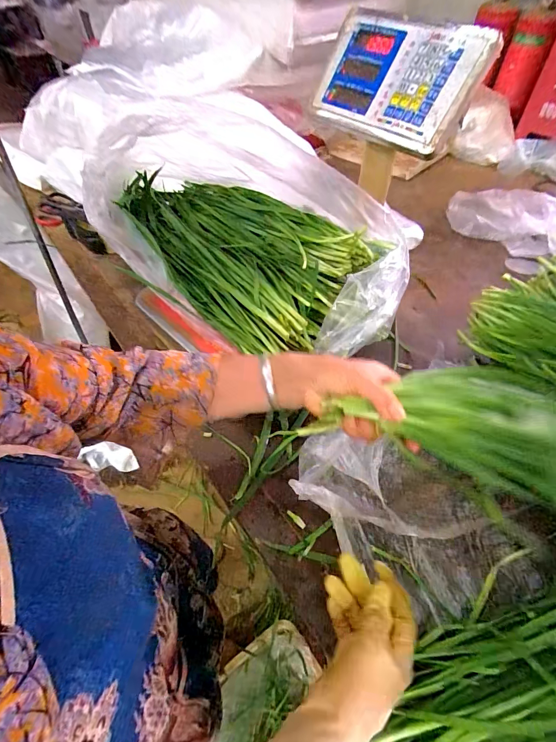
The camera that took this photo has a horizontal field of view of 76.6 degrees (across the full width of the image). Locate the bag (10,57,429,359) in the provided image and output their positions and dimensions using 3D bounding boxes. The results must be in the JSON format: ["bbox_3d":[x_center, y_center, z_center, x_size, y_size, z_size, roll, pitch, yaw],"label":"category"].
[{"bbox_3d":[-0.045,-0.217,0.502,0.469,0.198,0.264,26,56,20],"label":"bag"}]

